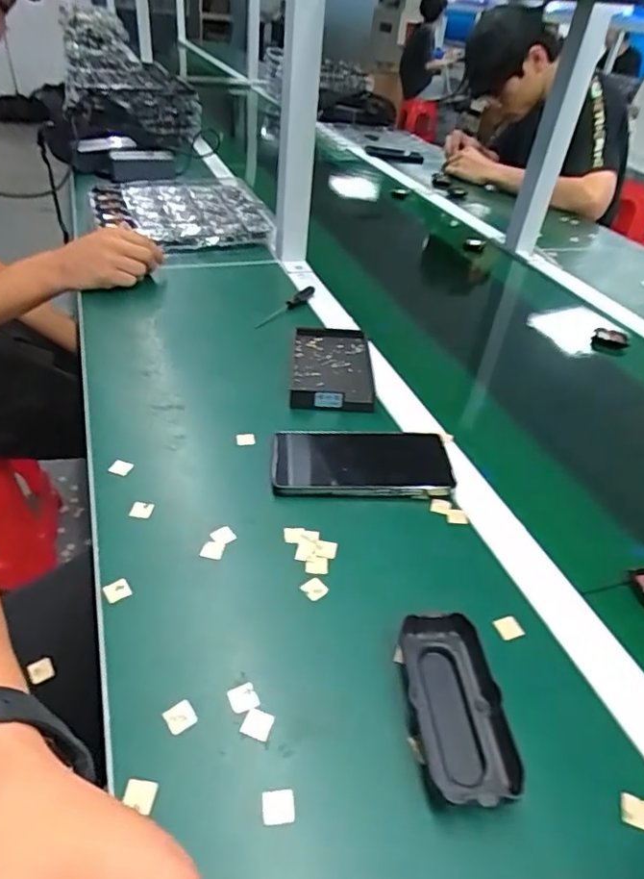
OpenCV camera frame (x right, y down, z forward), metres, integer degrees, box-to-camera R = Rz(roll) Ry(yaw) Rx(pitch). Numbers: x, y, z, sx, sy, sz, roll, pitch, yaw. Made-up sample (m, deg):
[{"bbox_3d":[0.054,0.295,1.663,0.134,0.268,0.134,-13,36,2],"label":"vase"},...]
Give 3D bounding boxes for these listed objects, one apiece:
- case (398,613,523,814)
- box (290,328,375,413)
[{"bbox_3d":[0.081,0.162,0.337,0.056,0.027,0.109,0,38,-8],"label":"case"},{"bbox_3d":[0.012,-0.083,0.630,0.088,0.022,0.136,4,38,-3],"label":"box"}]

